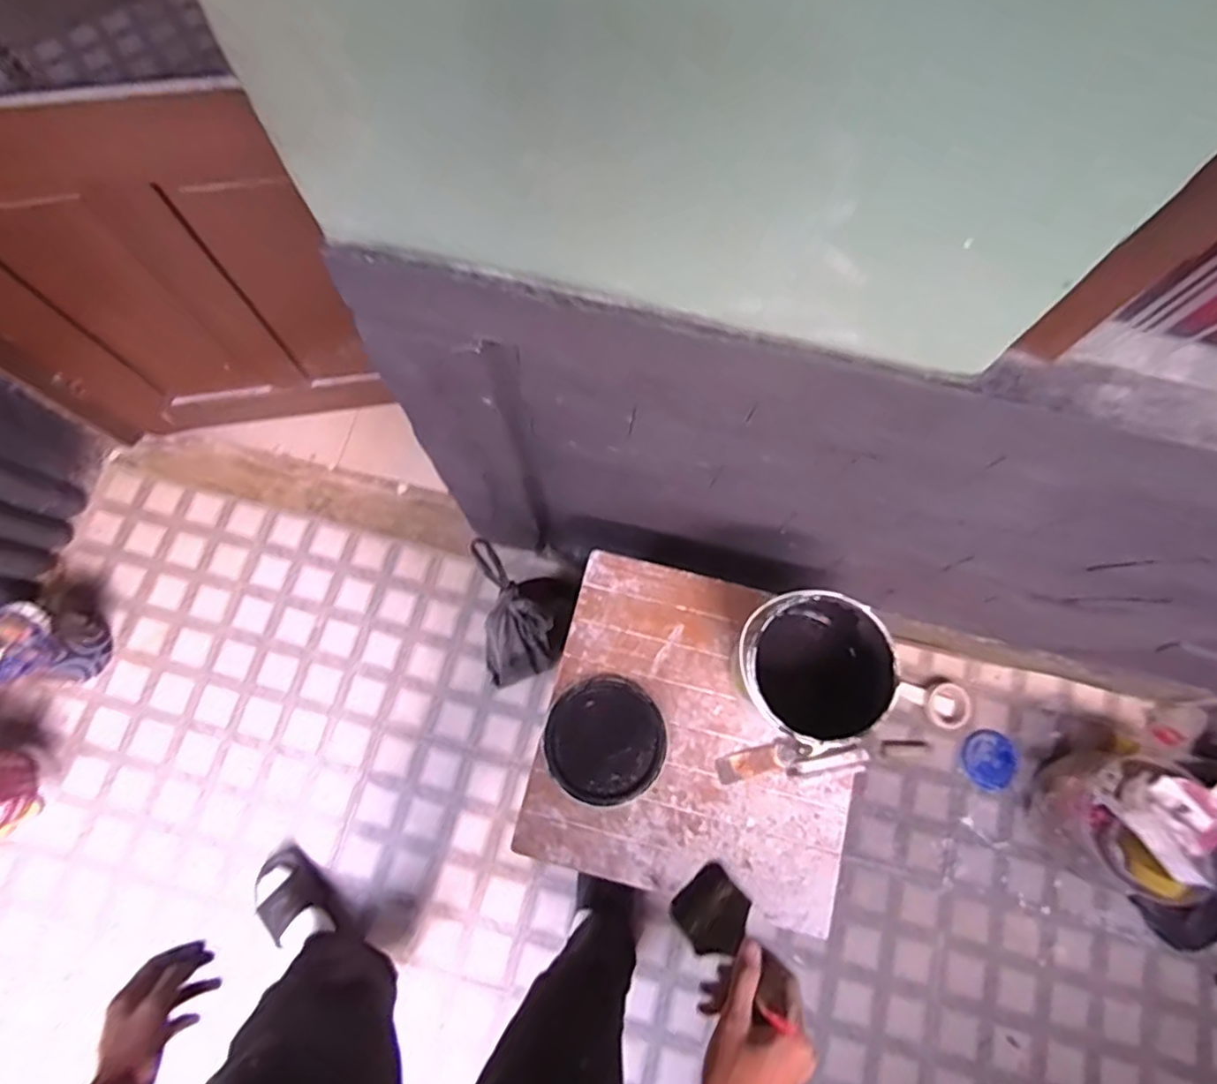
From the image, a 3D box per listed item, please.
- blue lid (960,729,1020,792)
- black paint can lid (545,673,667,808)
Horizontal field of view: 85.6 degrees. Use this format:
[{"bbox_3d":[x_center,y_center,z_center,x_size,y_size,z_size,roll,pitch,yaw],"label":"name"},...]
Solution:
[{"bbox_3d":[0.810,0.461,1.392,0.112,0.012,0.119,0,75,-1],"label":"blue lid"},{"bbox_3d":[-0.003,0.287,0.958,0.169,0.014,0.174,0,75,-1],"label":"black paint can lid"}]

